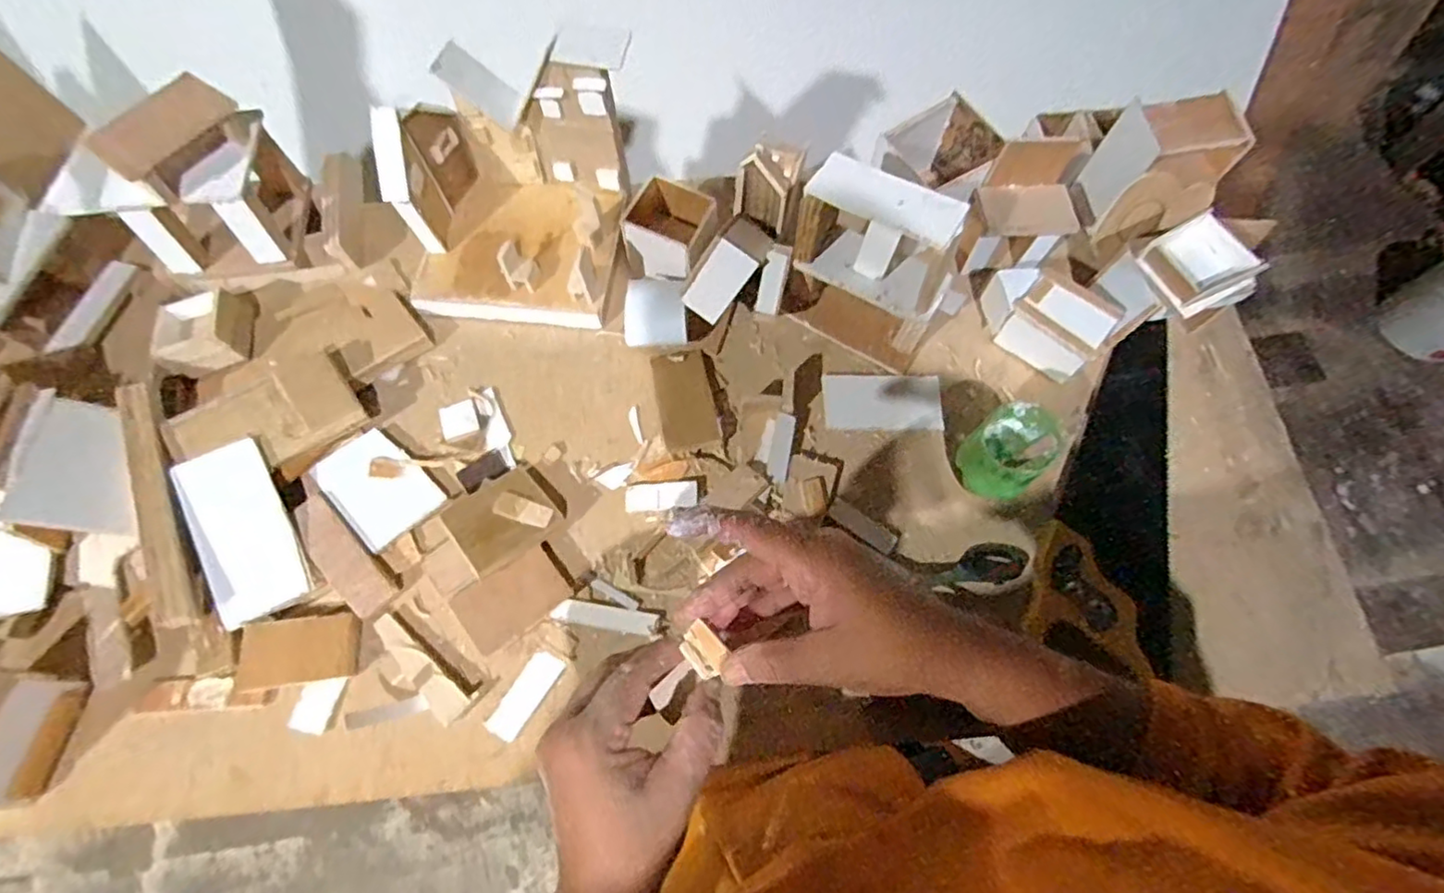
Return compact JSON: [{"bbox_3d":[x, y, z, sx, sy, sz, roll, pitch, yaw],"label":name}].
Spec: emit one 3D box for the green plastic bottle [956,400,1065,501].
[{"bbox_3d":[0.218,0.006,0.498,0.056,0.069,0.062,41,74,16],"label":"green plastic bottle"}]

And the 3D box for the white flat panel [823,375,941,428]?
[{"bbox_3d":[0.138,-0.041,0.552,0.099,0.008,0.055,3,68,2],"label":"white flat panel"}]

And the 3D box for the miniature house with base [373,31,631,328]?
[{"bbox_3d":[-0.187,-0.213,0.556,0.184,0.143,0.164,9,68,5],"label":"miniature house with base"}]

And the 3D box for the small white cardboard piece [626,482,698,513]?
[{"bbox_3d":[-0.049,0.041,0.521,0.058,0.004,0.022,-3,68,0],"label":"small white cardboard piece"}]

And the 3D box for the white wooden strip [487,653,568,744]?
[{"bbox_3d":[-0.142,0.180,0.467,0.025,0.004,0.063,32,72,13],"label":"white wooden strip"}]

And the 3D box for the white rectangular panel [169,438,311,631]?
[{"bbox_3d":[-0.360,0.062,0.483,0.062,0.005,0.129,-24,84,-16],"label":"white rectangular panel"}]

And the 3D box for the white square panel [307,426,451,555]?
[{"bbox_3d":[-0.280,0.032,0.521,0.095,0.010,0.065,41,74,16],"label":"white square panel"}]

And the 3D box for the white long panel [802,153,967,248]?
[{"bbox_3d":[0.117,-0.177,0.456,0.107,0.010,0.045,32,72,13],"label":"white long panel"}]

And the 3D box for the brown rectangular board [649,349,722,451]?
[{"bbox_3d":[-0.031,-0.041,0.553,0.047,0.011,0.086,-12,68,-4],"label":"brown rectangular board"}]

